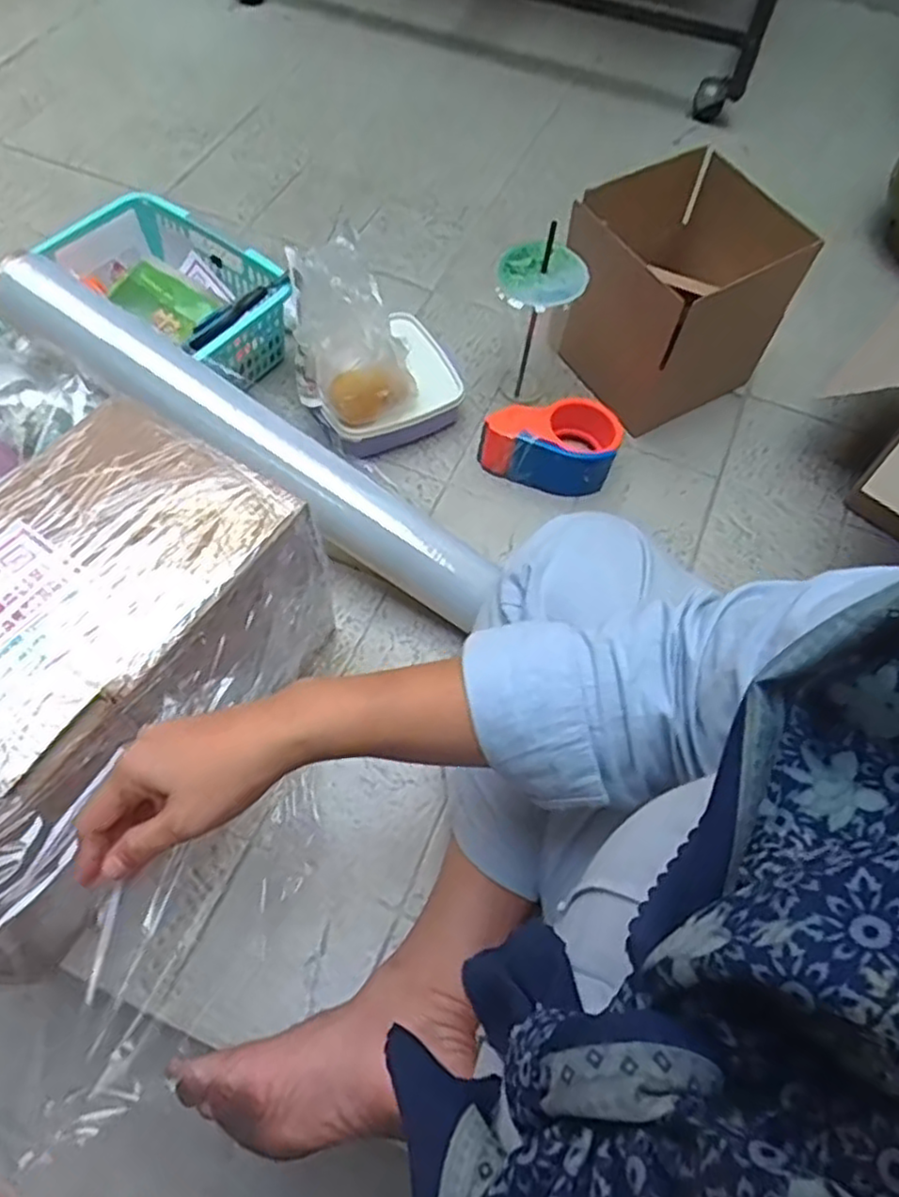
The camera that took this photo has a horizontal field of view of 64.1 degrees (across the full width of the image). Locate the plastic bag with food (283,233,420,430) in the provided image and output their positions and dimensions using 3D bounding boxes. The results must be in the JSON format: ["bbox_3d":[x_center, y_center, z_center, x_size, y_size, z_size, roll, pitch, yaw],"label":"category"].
[{"bbox_3d":[-0.098,-0.265,0.704,0.111,0.112,0.150,-7,62,-7],"label":"plastic bag with food"}]

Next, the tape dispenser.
[{"bbox_3d":[0.105,-0.167,0.751,0.137,0.068,0.085,10,61,2],"label":"tape dispenser"}]

